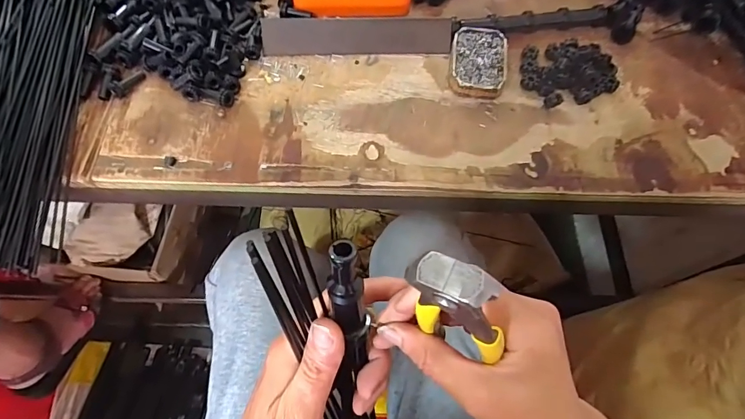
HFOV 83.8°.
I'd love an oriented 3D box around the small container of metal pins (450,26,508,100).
[{"bbox_3d":[0.121,-0.167,0.477,0.061,0.027,0.088,9,65,1],"label":"small container of metal pins"}]

